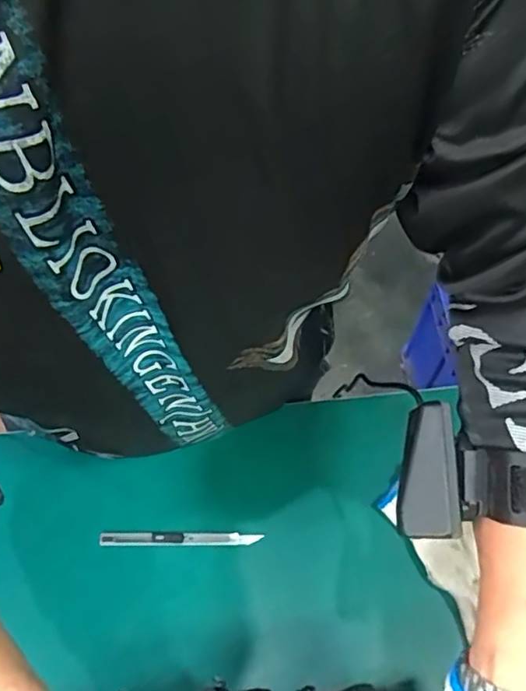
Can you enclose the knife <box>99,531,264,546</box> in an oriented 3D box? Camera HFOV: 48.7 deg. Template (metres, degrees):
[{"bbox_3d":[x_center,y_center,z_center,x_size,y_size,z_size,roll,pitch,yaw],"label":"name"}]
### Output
[{"bbox_3d":[-0.077,0.182,0.547,0.147,0.014,0.012,0,57,-2],"label":"knife"}]

